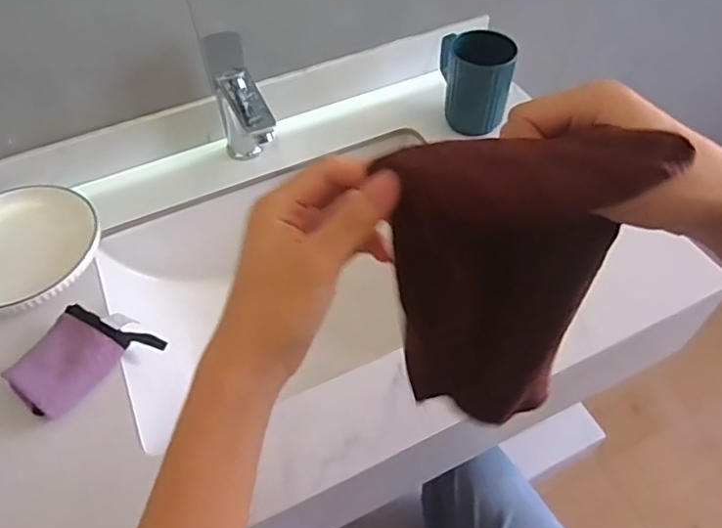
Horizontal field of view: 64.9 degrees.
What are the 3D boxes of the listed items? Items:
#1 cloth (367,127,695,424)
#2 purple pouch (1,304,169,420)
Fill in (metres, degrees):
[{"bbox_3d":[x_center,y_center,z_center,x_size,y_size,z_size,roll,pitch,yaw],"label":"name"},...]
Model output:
[{"bbox_3d":[0.079,0.020,0.336,0.121,0.214,0.046,3,52,5],"label":"cloth"},{"bbox_3d":[-0.279,0.090,0.569,0.084,0.030,0.127,42,62,16],"label":"purple pouch"}]

